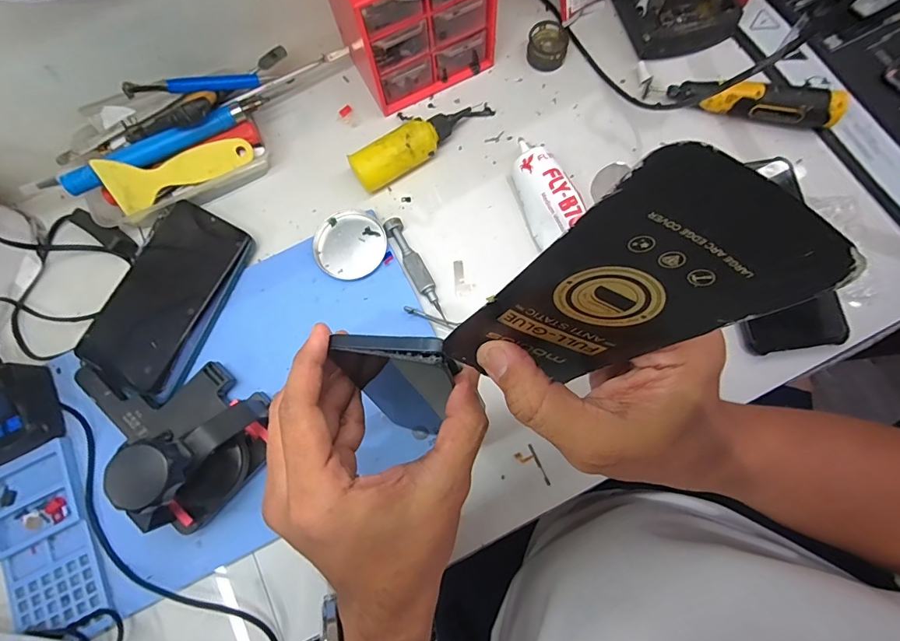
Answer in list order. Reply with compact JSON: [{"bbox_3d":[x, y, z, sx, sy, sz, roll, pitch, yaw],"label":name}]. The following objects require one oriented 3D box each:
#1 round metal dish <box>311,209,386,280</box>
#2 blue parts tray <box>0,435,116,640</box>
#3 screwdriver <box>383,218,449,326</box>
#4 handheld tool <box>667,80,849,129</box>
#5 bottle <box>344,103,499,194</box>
[{"bbox_3d":[-0.090,-0.067,0.399,0.064,0.015,0.061,-1,77,3],"label":"round metal dish"},{"bbox_3d":[-0.315,0.175,0.339,0.070,0.010,0.147,-25,77,-3],"label":"blue parts tray"},{"bbox_3d":[-0.029,-0.045,0.389,0.016,0.016,0.102,-29,77,-4],"label":"screwdriver"},{"bbox_3d":[0.280,-0.198,0.403,0.141,0.029,0.030,6,77,5],"label":"handheld tool"},{"bbox_3d":[-0.020,-0.168,0.411,0.148,0.035,0.032,-30,77,-4],"label":"bottle"}]

